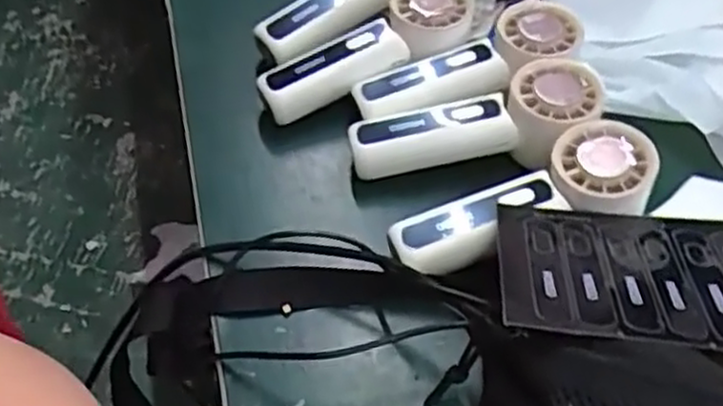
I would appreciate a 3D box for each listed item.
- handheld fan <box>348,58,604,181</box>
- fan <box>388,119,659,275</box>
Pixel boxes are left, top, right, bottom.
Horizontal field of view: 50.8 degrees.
[{"bbox_3d":[0.075,-0.042,0.477,0.155,0.045,0.059,-14,52,-10],"label":"handheld fan"},{"bbox_3d":[0.095,0.001,0.431,0.152,0.035,0.057,-22,53,-15],"label":"fan"}]

